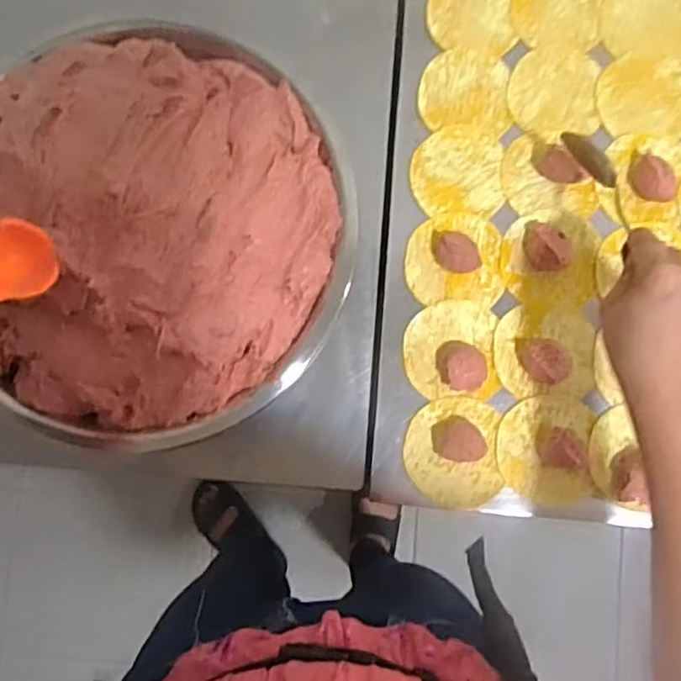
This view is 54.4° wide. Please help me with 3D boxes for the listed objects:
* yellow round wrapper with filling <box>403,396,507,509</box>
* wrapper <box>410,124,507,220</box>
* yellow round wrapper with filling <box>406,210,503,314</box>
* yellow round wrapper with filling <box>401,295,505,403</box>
[{"bbox_3d":[0.088,0.087,0.513,0.073,0.023,0.083,-2,84,1],"label":"yellow round wrapper with filling"},{"bbox_3d":[0.097,-0.141,0.546,0.075,0.004,0.077,0,84,1],"label":"wrapper"},{"bbox_3d":[0.093,-0.067,0.527,0.077,0.024,0.074,3,84,1],"label":"yellow round wrapper with filling"},{"bbox_3d":[0.089,0.006,0.519,0.075,0.023,0.078,0,84,1],"label":"yellow round wrapper with filling"}]

